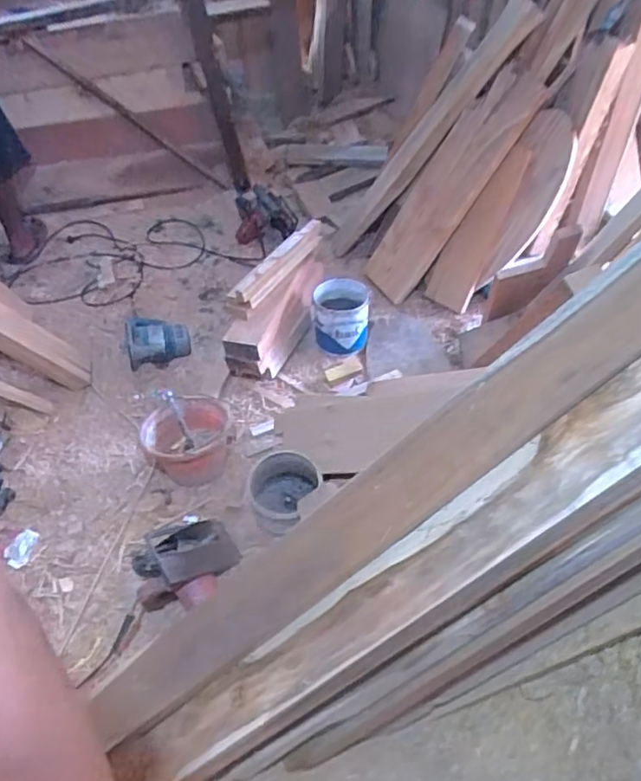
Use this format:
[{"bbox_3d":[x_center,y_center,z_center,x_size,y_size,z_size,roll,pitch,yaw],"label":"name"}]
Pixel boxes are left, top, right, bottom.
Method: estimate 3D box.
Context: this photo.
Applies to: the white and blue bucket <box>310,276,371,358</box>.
[{"bbox_3d":[0.067,-0.237,1.936,0.187,0.153,0.217,3,48,4],"label":"white and blue bucket"}]

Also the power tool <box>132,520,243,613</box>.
[{"bbox_3d":[-0.314,0.394,1.390,0.235,0.179,0.172,-19,50,-15],"label":"power tool"}]

